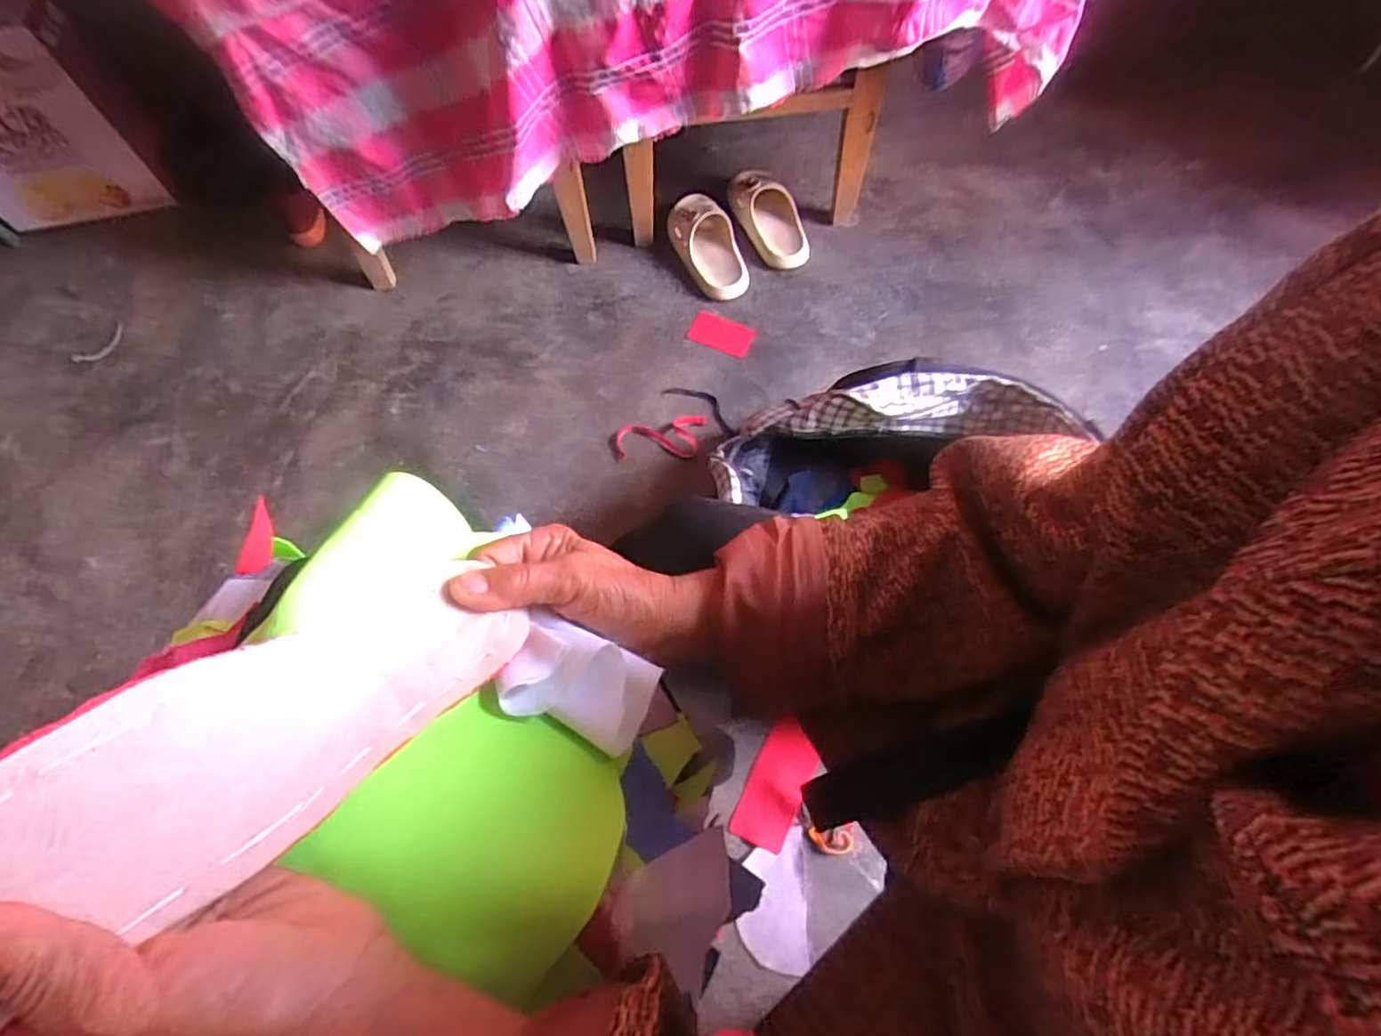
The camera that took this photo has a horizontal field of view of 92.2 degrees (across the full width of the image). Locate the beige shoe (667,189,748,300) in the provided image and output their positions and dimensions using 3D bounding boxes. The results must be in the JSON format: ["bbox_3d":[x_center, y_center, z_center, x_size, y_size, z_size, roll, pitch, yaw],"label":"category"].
[{"bbox_3d":[0.030,-0.457,1.114,0.093,0.063,0.207,-21,66,-9],"label":"beige shoe"}]

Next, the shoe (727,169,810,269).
[{"bbox_3d":[0.137,-0.518,1.131,0.098,0.051,0.200,-20,66,-9],"label":"shoe"}]

